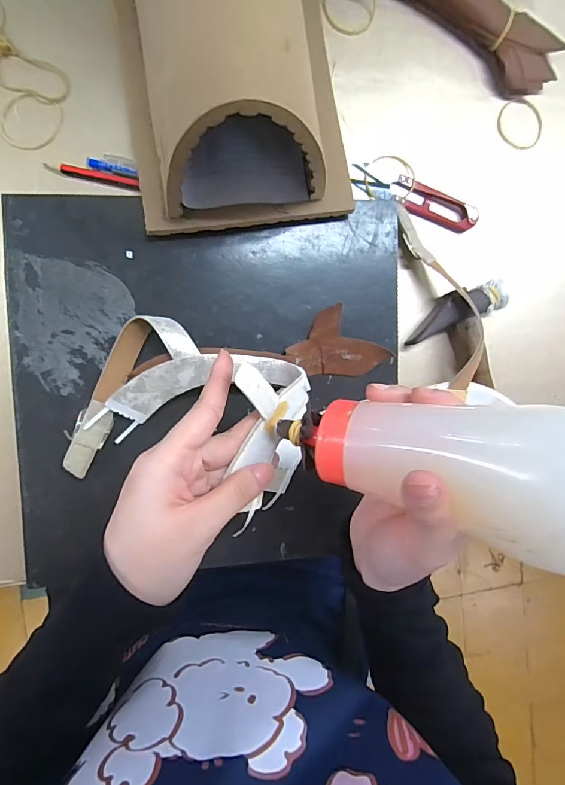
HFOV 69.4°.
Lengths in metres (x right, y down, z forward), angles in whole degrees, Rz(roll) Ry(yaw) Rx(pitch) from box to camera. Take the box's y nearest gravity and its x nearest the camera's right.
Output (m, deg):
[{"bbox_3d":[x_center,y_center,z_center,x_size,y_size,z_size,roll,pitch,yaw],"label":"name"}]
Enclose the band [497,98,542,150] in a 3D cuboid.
[{"bbox_3d":[0.223,-0.250,0.382,0.047,0.004,0.042,39,88,-10],"label":"band"}]

